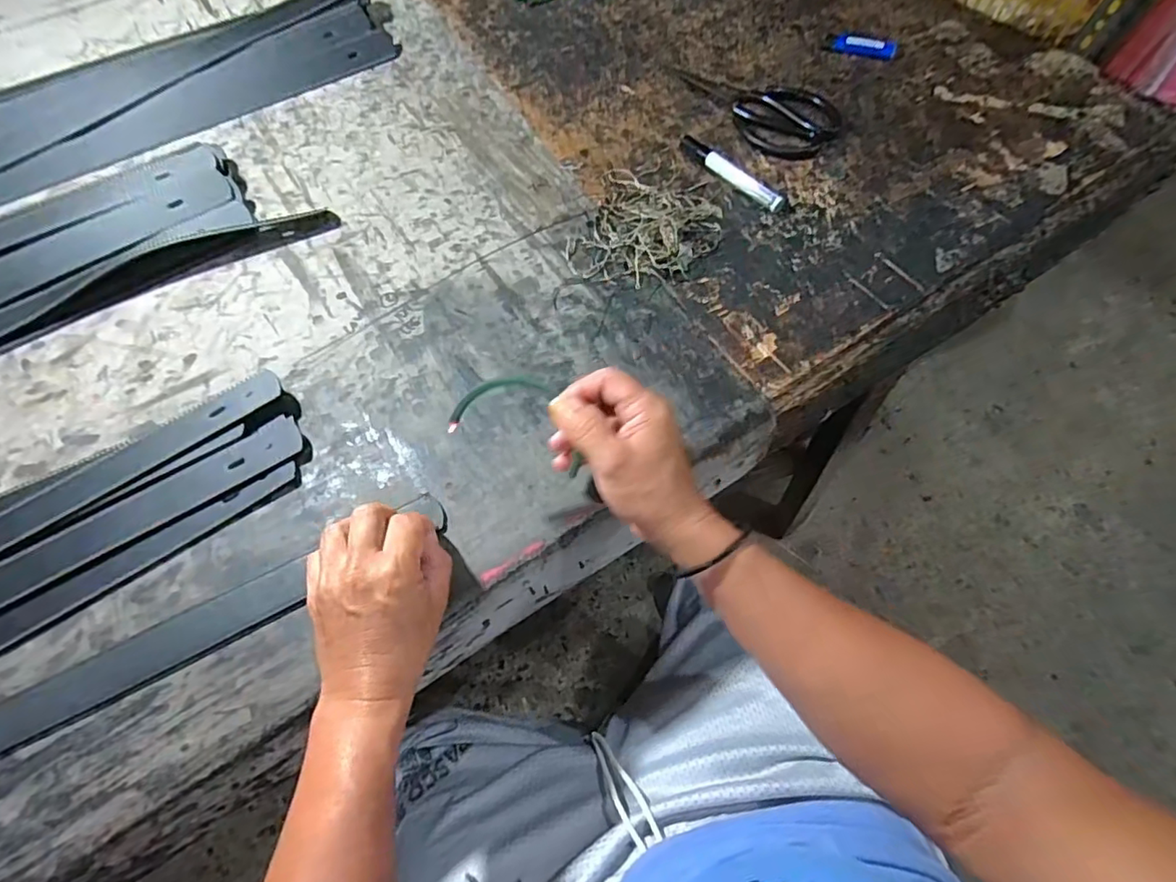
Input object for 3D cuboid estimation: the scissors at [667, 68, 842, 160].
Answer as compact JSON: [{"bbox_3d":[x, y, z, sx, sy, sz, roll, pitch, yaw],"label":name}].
[{"bbox_3d":[0.181,-0.382,0.649,0.205,0.014,0.096,41,71,19],"label":"scissors"}]

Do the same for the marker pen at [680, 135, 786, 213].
[{"bbox_3d":[0.147,-0.280,0.598,0.022,0.014,0.140,-38,69,-16],"label":"marker pen"}]

